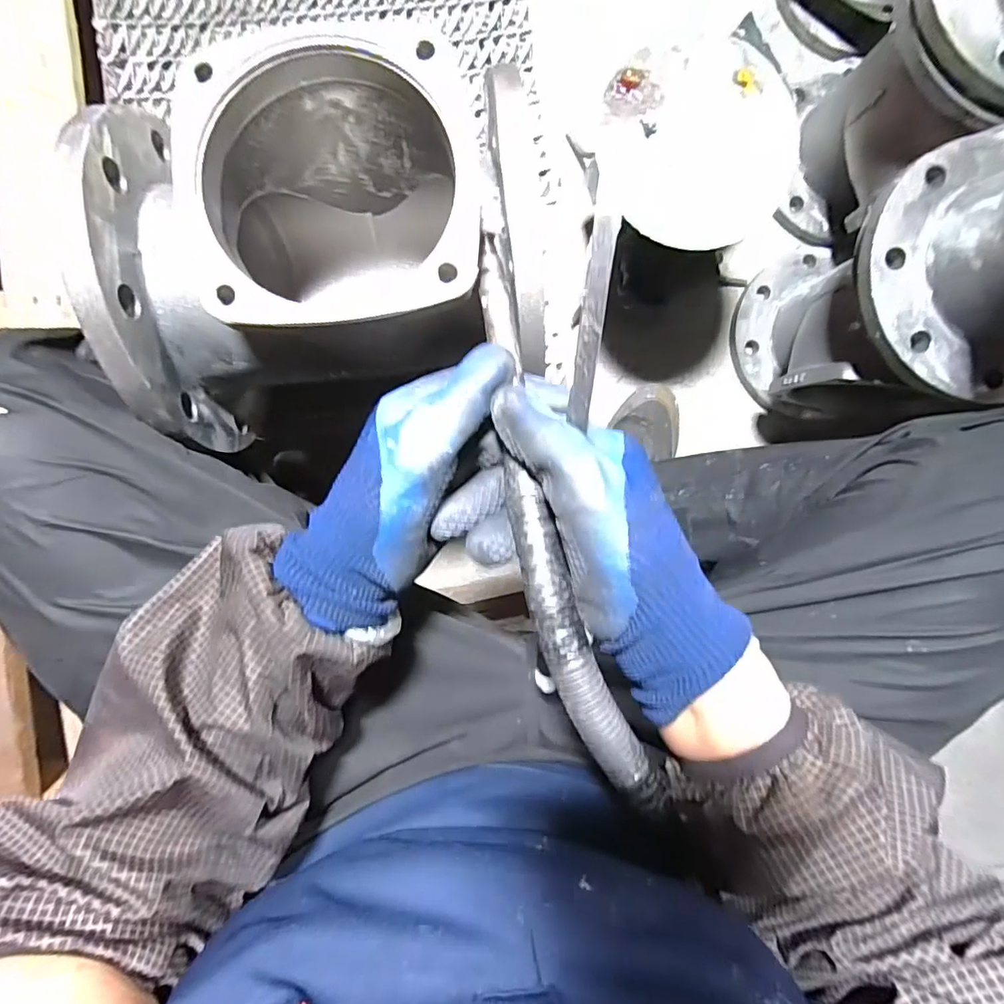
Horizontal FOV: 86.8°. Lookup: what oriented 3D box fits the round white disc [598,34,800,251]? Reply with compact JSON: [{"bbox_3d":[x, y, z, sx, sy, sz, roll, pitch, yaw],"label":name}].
[{"bbox_3d":[0.162,-0.297,0.440,0.160,0.020,0.155,0,94,-2],"label":"round white disc"}]

